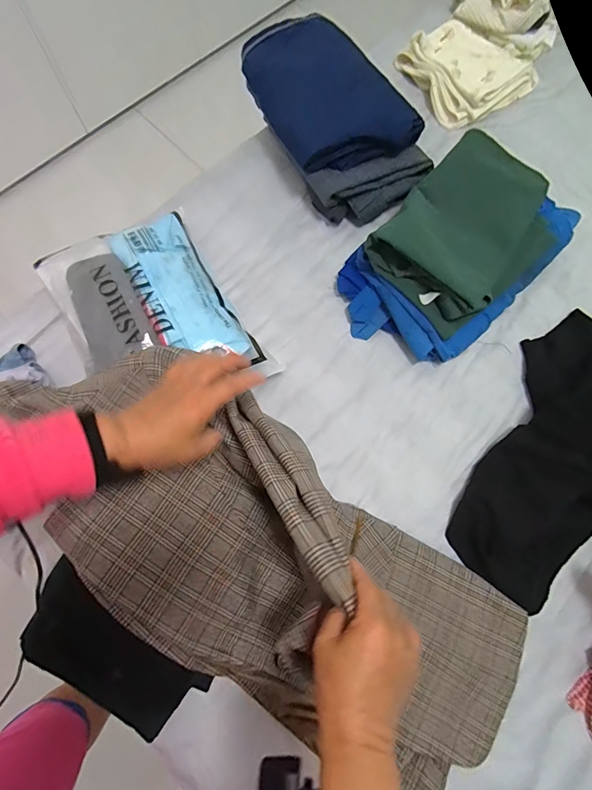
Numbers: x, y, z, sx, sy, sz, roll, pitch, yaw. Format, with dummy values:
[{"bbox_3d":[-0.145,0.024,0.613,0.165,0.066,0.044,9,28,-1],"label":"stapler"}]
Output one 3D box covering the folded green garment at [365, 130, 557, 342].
[{"bbox_3d":[0.256,-0.243,0.607,0.199,0.070,0.274,44,75,11],"label":"folded green garment"}]

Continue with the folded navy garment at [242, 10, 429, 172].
[{"bbox_3d":[0.039,-0.483,0.636,0.167,0.078,0.304,-29,78,-9],"label":"folded navy garment"}]

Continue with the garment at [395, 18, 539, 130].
[{"bbox_3d":[0.327,-0.622,0.780,0.221,0.048,0.209,-34,78,-10],"label":"garment"}]

